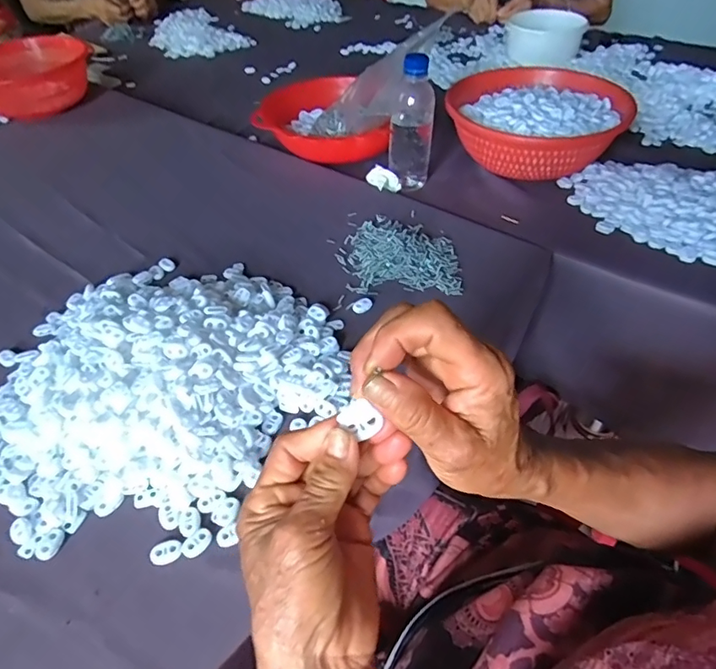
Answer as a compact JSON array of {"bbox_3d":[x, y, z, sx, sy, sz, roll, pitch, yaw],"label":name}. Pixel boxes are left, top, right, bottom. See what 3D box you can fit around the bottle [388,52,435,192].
[{"bbox_3d":[0.074,-0.298,0.714,0.059,0.162,0.051,4,46,6],"label":"bottle"}]

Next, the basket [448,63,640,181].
[{"bbox_3d":[0.264,-0.314,0.779,0.256,0.092,0.262,1,46,1],"label":"basket"}]

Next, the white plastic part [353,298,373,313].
[{"bbox_3d":[0.005,-0.032,0.563,0.017,0.006,0.023,27,52,25],"label":"white plastic part"}]

